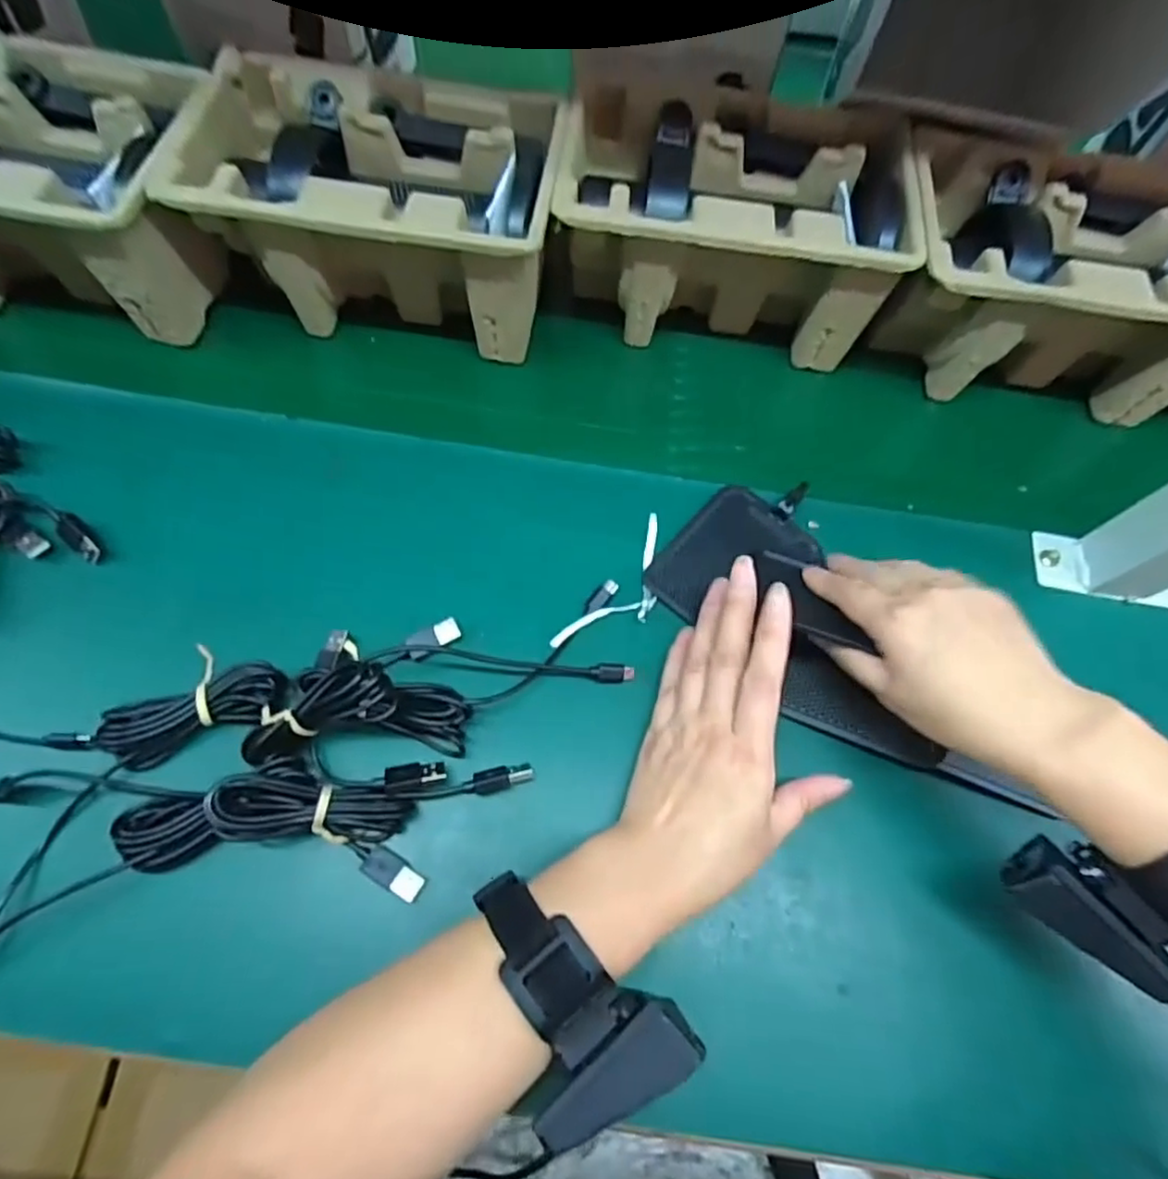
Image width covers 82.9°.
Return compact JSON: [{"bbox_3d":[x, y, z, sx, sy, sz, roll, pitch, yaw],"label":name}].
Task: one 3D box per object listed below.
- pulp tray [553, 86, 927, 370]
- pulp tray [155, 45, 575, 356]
[{"bbox_3d":[0.096,-0.245,0.468,0.221,0.116,0.140,6,66,2],"label":"pulp tray"},{"bbox_3d":[-0.130,-0.250,0.444,0.221,0.103,0.141,5,66,1],"label":"pulp tray"}]

